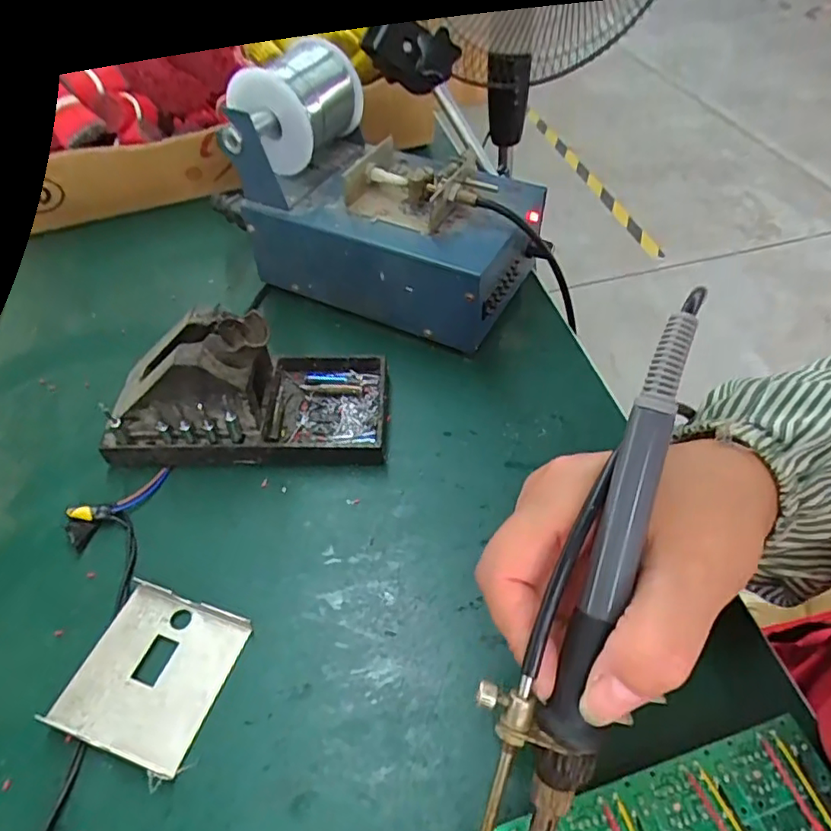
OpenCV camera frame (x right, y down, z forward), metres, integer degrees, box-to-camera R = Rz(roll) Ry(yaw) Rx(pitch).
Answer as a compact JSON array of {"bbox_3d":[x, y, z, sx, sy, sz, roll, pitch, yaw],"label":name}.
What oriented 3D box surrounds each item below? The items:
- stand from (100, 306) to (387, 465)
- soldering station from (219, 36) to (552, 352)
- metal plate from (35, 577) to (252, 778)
[{"bbox_3d":[-0.101,-0.023,0.345,0.158,0.071,0.078,-3,50,3],"label":"stand"},{"bbox_3d":[-0.012,-0.151,0.408,0.186,0.126,0.120,21,55,22],"label":"soldering station"},{"bbox_3d":[-0.120,0.115,0.268,0.064,0.009,0.069,12,52,16],"label":"metal plate"}]

